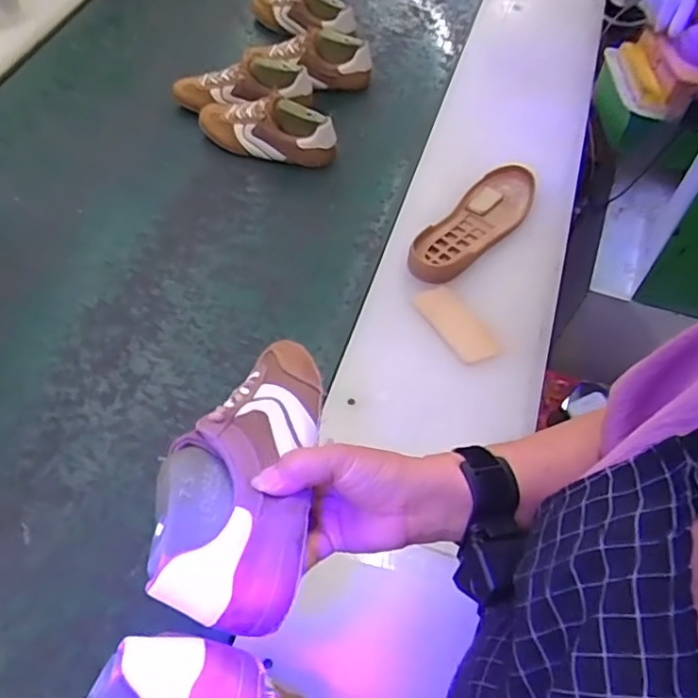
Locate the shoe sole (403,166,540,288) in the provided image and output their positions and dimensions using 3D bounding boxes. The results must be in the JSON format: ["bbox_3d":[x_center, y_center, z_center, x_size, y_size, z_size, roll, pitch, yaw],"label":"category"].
[{"bbox_3d":[0.178,-0.180,0.822,0.088,0.030,0.251,35,63,20],"label":"shoe sole"}]

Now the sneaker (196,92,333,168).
[{"bbox_3d":[-0.148,-0.379,0.984,0.267,0.096,0.083,25,60,18],"label":"sneaker"}]

